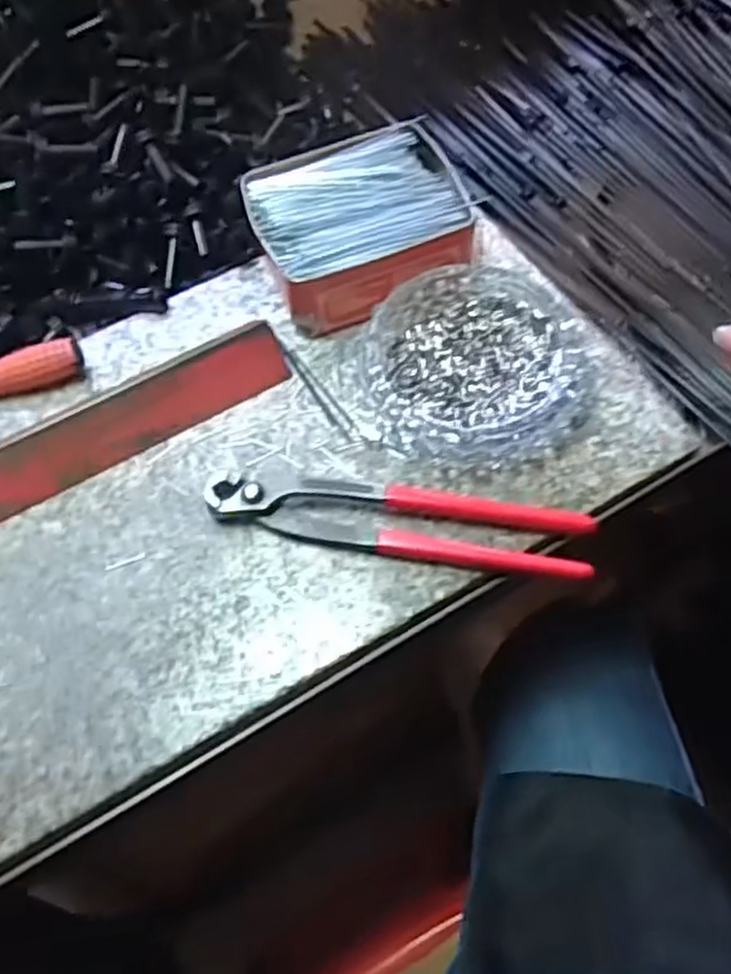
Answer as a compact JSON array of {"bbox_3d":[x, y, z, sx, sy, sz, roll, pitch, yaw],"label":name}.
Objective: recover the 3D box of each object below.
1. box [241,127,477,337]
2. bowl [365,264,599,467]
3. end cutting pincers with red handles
[{"bbox_3d":[-0.004,-0.158,0.464,0.126,0.051,0.108,-21,63,-7],"label":"box"},{"bbox_3d":[0.066,-0.072,0.428,0.127,0.025,0.122,-1,63,2],"label":"bowl"},{"bbox_3d":[0.016,0.017,0.394,0.196,0.016,0.037,9,63,7],"label":"end cutting pincers with red handles"}]

